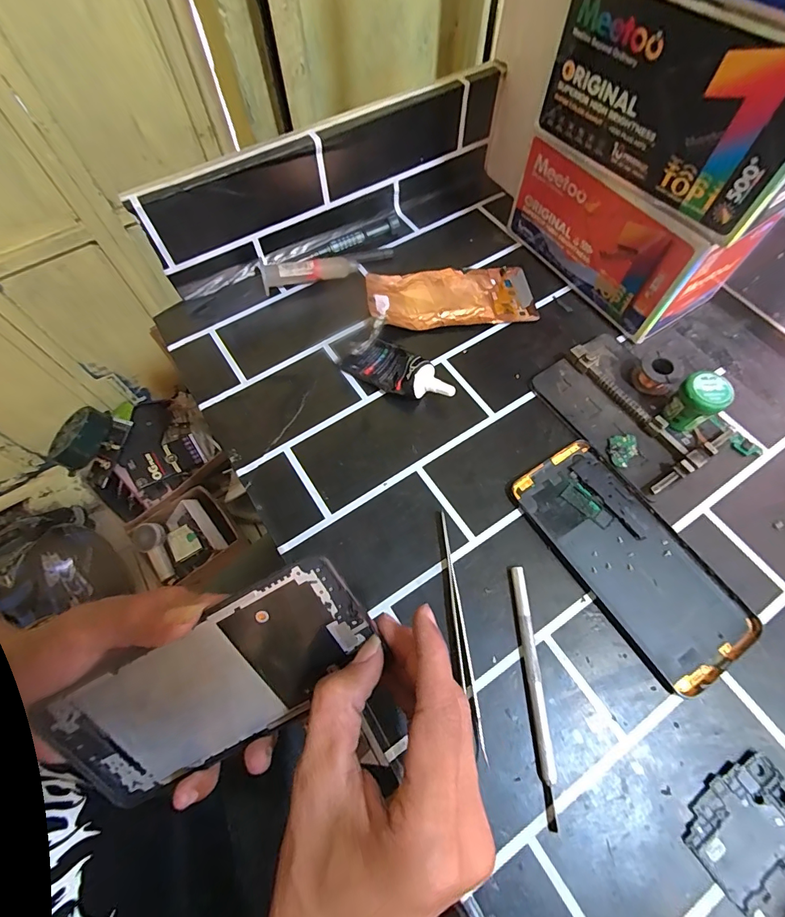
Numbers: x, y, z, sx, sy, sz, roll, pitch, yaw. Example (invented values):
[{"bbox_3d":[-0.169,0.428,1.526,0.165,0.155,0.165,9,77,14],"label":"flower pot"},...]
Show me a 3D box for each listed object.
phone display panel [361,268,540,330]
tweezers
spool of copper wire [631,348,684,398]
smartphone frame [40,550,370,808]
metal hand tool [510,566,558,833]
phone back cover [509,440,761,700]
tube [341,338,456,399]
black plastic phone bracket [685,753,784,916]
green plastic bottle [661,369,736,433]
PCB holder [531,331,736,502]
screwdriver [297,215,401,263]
[{"bbox_3d":[0.053,-0.149,0.387,0.148,0.005,0.065,-5,65,-1],"label":"phone display panel"},{"bbox_3d":[0.042,0.107,0.271,0.007,0.005,0.146,-6,65,-4],"label":"tweezers"},{"bbox_3d":[0.207,-0.067,0.329,0.024,0.024,0.029,-20,66,-8],"label":"spool of copper wire"},{"bbox_3d":[-0.085,0.110,0.202,0.159,0.004,0.069,-31,108,4],"label":"smartphone frame"},{"bbox_3d":[0.085,0.137,0.254,0.008,0.008,0.137,-2,65,0],"label":"metal hand tool"},{"bbox_3d":[0.159,0.064,0.286,0.075,0.005,0.161,-31,68,-13],"label":"phone back cover"},{"bbox_3d":[0.007,-0.072,0.342,0.092,0.025,0.040,28,69,13],"label":"tube"},{"bbox_3d":[0.191,0.197,0.225,0.066,0.005,0.044,-33,69,-14],"label":"black plastic phone bracket"},{"bbox_3d":[0.219,-0.038,0.309,0.028,0.046,0.030,-34,69,-14],"label":"green plastic bottle"},{"bbox_3d":[0.181,-0.040,0.325,0.083,0.021,0.124,-31,68,-13],"label":"PCB holder"},{"bbox_3d":[-0.040,-0.211,0.408,0.107,0.010,0.010,-29,68,-12],"label":"screwdriver"}]

